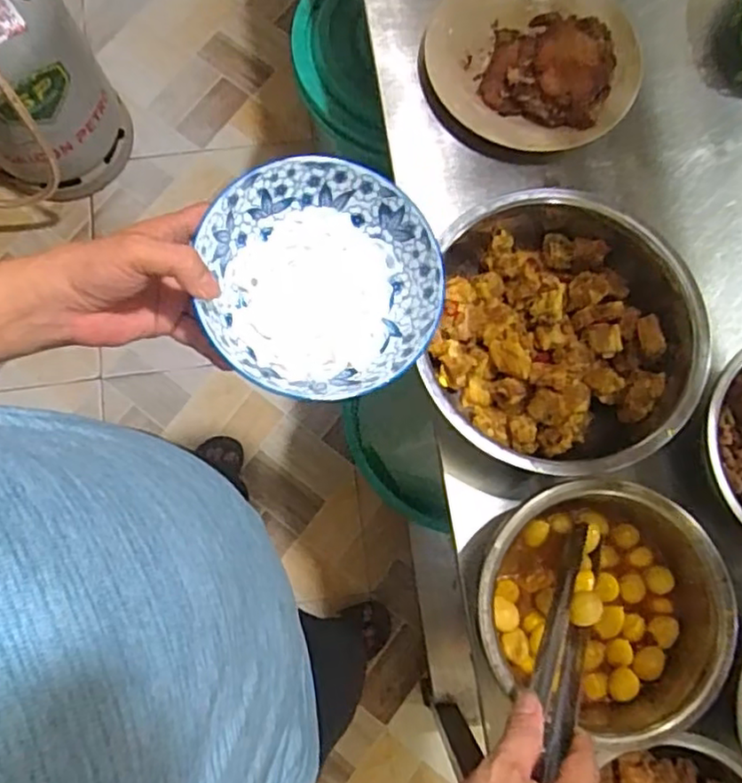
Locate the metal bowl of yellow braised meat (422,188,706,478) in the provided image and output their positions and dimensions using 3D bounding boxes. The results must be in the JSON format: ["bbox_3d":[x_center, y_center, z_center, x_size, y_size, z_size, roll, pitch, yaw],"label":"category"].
[{"bbox_3d":[0.164,-0.042,0.568,0.219,0.079,0.233,0,80,-1],"label":"metal bowl of yellow braised meat"}]

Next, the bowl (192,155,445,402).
[{"bbox_3d":[-0.032,-0.075,0.467,0.158,0.061,0.163,0,80,-1],"label":"bowl"}]

